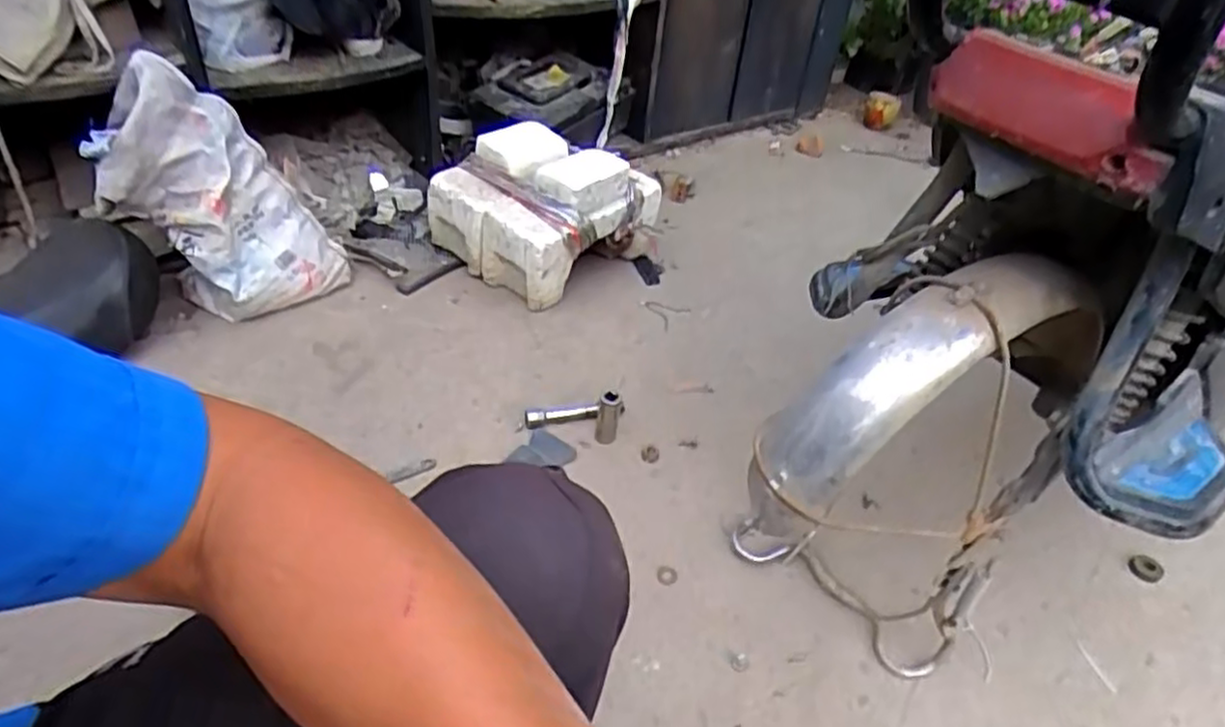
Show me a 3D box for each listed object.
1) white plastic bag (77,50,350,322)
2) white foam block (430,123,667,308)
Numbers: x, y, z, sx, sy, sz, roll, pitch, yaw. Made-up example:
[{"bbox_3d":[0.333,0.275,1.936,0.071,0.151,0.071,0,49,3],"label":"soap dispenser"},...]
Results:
[{"bbox_3d":[-0.563,-0.227,1.049,0.299,0.351,0.135,-17,46,-28],"label":"white plastic bag"},{"bbox_3d":[-0.124,-0.286,1.310,0.298,0.197,0.309,31,45,26],"label":"white foam block"}]

